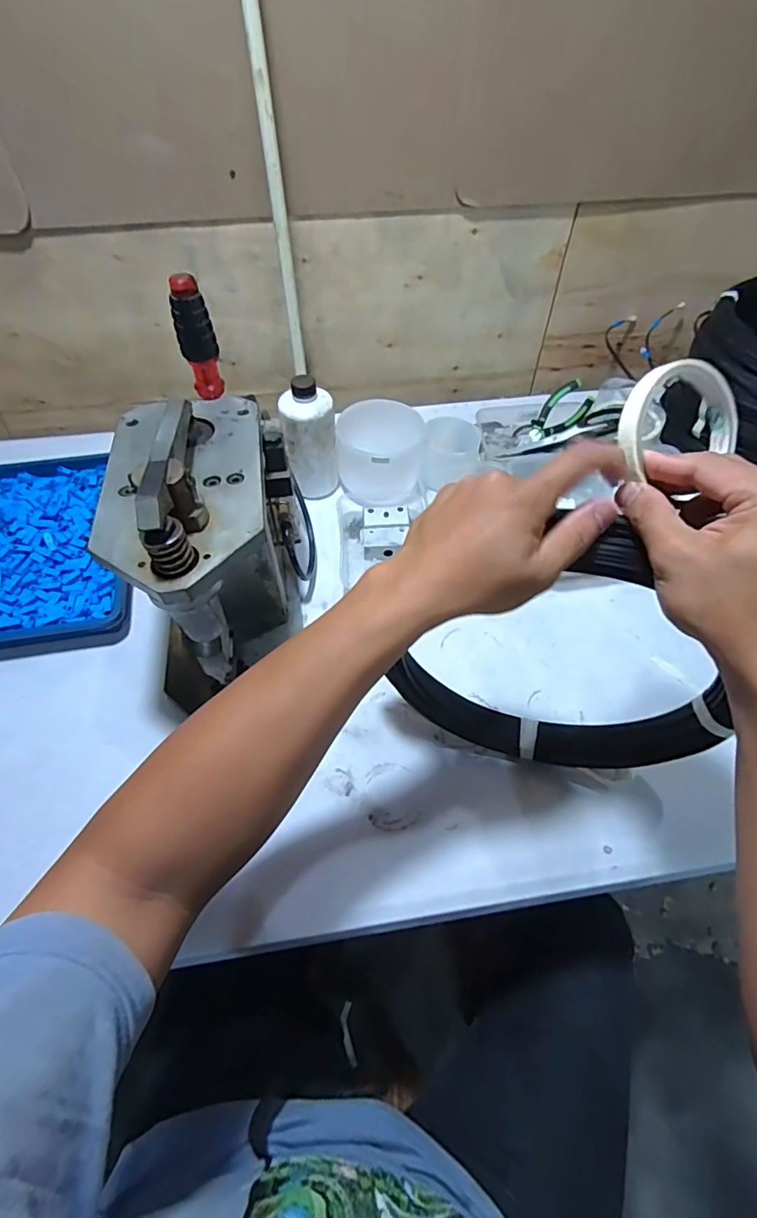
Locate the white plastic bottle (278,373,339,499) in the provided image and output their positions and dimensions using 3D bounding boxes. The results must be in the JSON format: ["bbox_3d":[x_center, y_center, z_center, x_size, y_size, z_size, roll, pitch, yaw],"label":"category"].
[{"bbox_3d":[-0.091,-0.226,0.694,0.068,0.159,0.062,-7,53,-5],"label":"white plastic bottle"}]

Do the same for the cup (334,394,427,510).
[{"bbox_3d":[0.004,-0.220,0.727,0.118,0.105,0.108,0,53,0],"label":"cup"}]

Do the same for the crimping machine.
[{"bbox_3d":[-0.156,-0.073,0.505,0.156,0.244,0.260,-7,53,-5],"label":"crimping machine"}]

